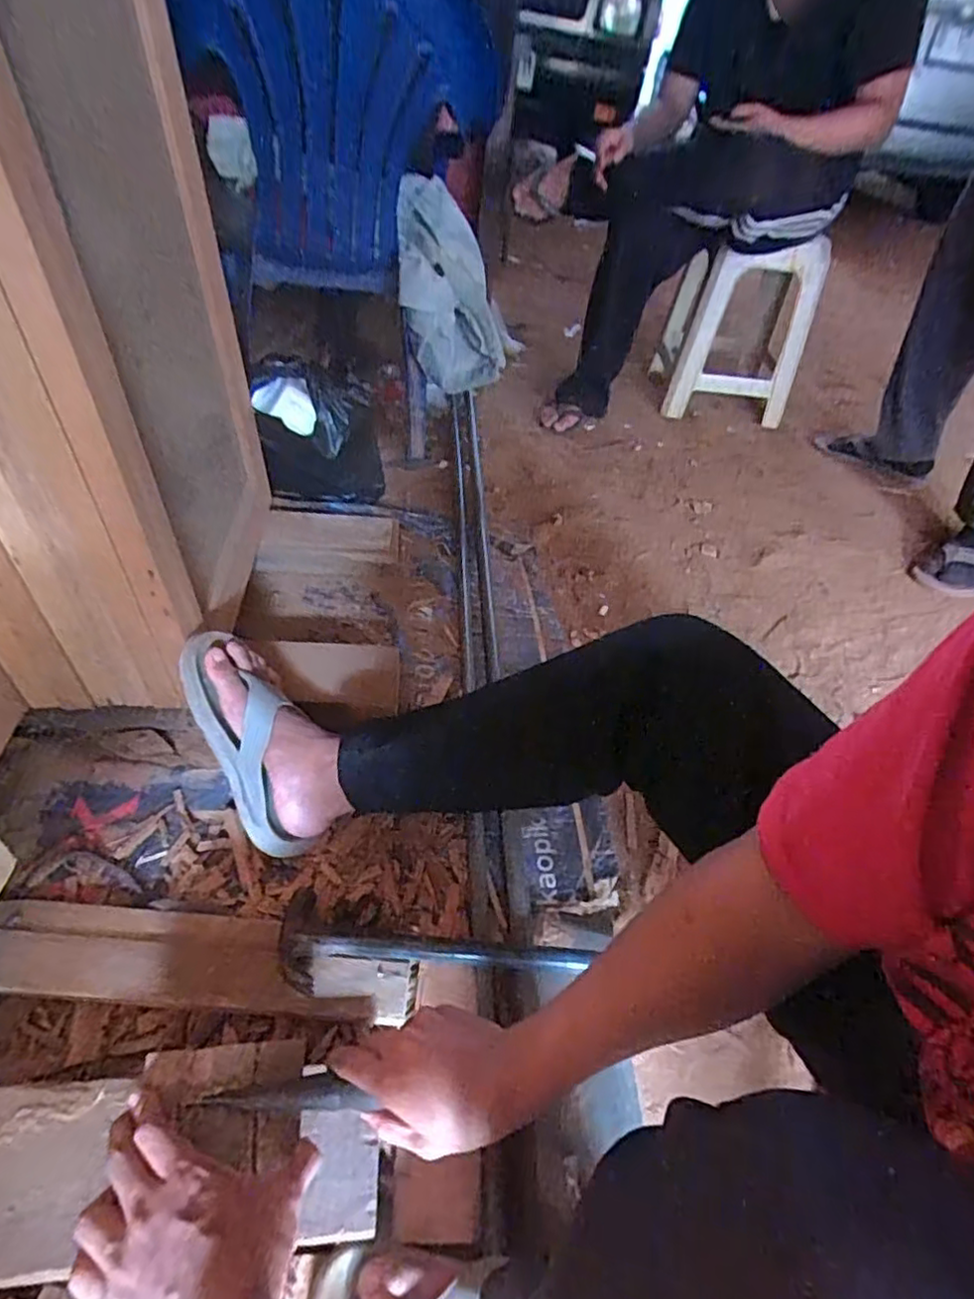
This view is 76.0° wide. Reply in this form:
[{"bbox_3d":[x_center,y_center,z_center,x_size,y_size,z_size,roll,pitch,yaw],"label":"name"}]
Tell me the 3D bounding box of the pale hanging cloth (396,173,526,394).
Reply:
[{"bbox_3d":[-0.075,-0.729,1.302,0.125,0.430,0.165,35,76,29],"label":"pale hanging cloth"}]

